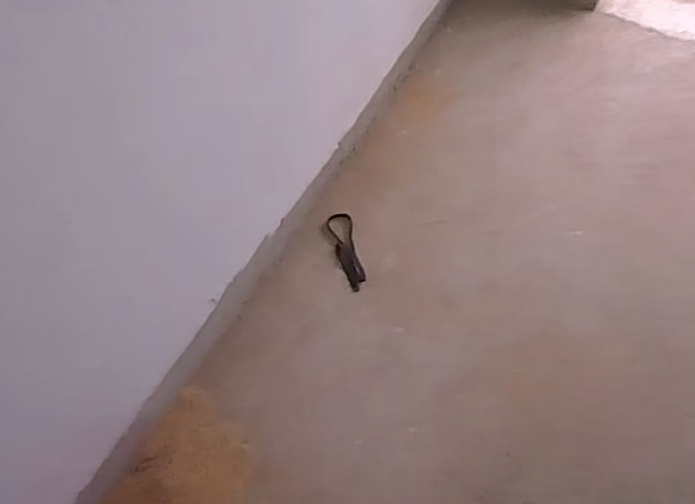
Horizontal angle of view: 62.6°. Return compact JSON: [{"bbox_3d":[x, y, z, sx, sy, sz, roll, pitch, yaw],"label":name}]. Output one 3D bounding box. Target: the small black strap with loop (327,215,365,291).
[{"bbox_3d":[0.000,-0.003,1.888,0.082,0.010,0.296,-7,65,-16],"label":"small black strap with loop"}]

